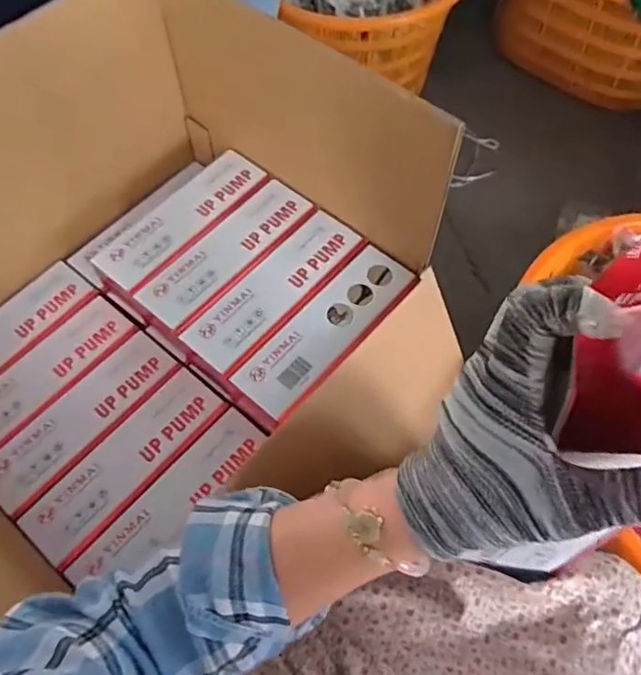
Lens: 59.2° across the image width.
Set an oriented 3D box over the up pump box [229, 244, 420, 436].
[{"bbox_3d":[0.008,0.005,0.686,0.080,0.070,0.249,39,69,19],"label":"up pump box"}]

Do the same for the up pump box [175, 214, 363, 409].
[{"bbox_3d":[-0.054,-0.045,0.720,0.089,0.072,0.256,38,68,19],"label":"up pump box"}]

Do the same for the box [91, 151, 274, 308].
[{"bbox_3d":[-0.181,-0.146,0.775,0.088,0.081,0.252,38,68,19],"label":"box"}]

